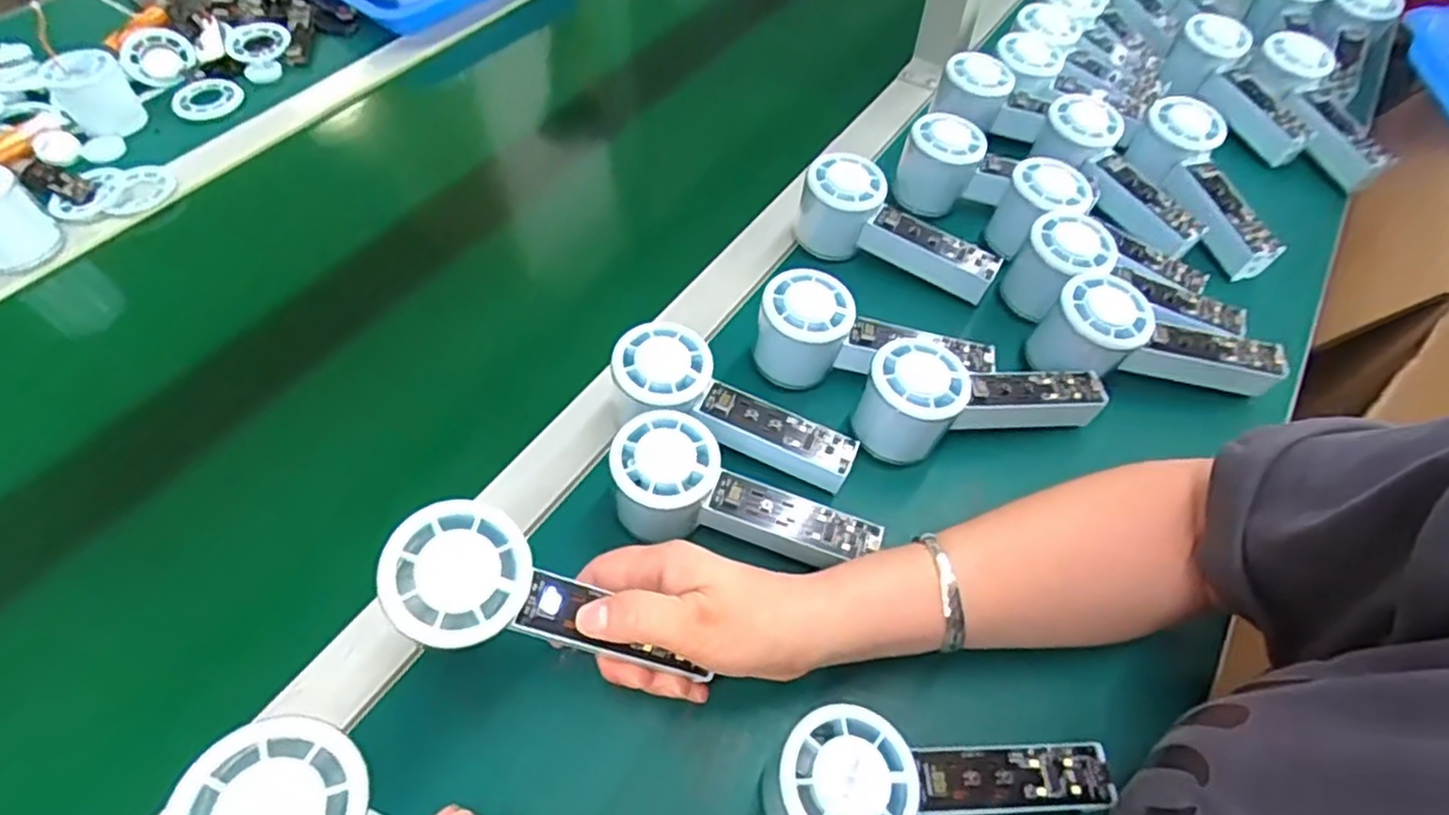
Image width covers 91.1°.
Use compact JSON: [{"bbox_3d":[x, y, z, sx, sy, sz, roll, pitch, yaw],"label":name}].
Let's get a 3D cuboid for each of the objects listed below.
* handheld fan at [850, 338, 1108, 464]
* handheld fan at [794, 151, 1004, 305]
[{"bbox_3d":[0.154,-0.005,0.444,0.155,0.069,0.058,-13,56,-10],"label":"handheld fan"},{"bbox_3d":[0.129,-0.133,0.522,0.149,0.056,0.054,20,57,12],"label":"handheld fan"}]

